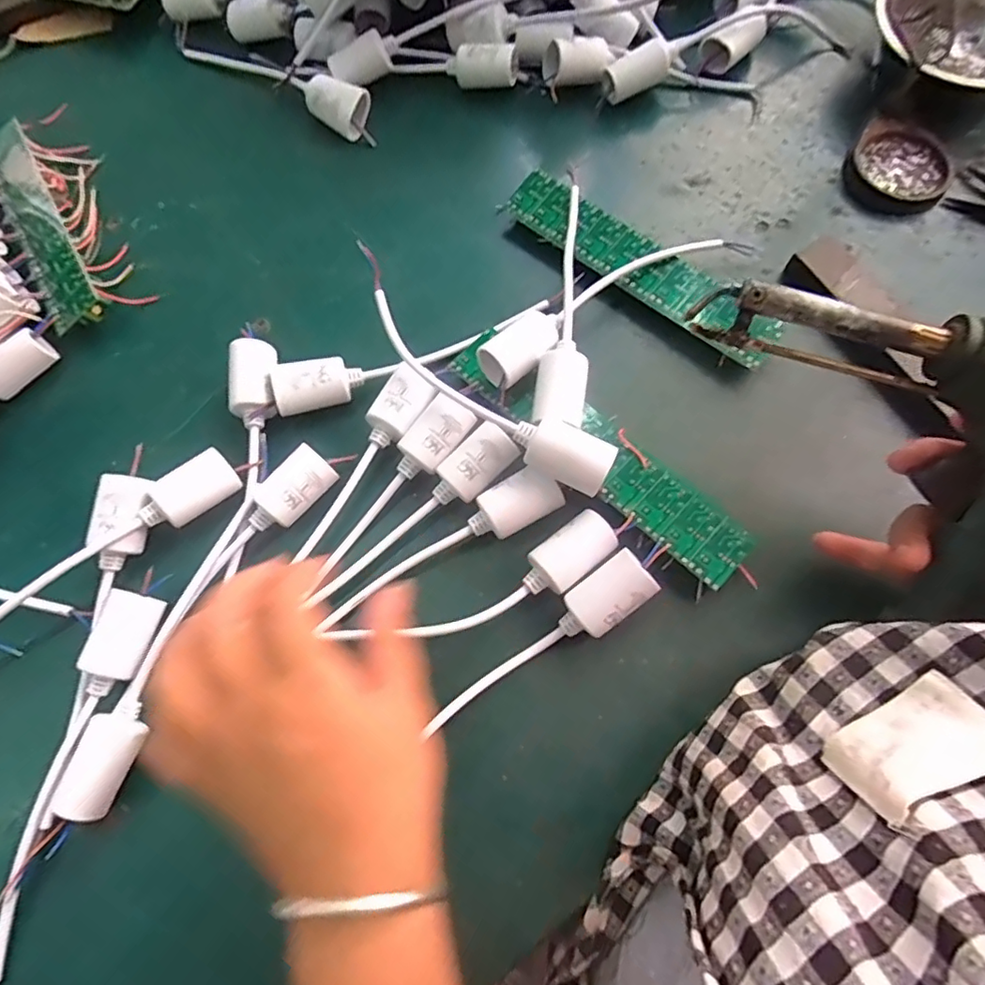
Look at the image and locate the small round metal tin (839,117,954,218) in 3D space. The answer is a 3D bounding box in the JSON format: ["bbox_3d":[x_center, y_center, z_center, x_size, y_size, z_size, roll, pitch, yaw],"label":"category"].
[{"bbox_3d":[0.283,-0.226,0.400,0.068,0.021,0.067,-1,71,2],"label":"small round metal tin"}]

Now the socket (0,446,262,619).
[{"bbox_3d":[-0.222,0.037,0.324,0.189,0.024,0.029,-40,74,-11],"label":"socket"}]

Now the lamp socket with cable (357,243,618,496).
[{"bbox_3d":[-0.014,-0.068,0.329,0.198,0.030,0.037,40,77,14],"label":"lamp socket with cable"}]

